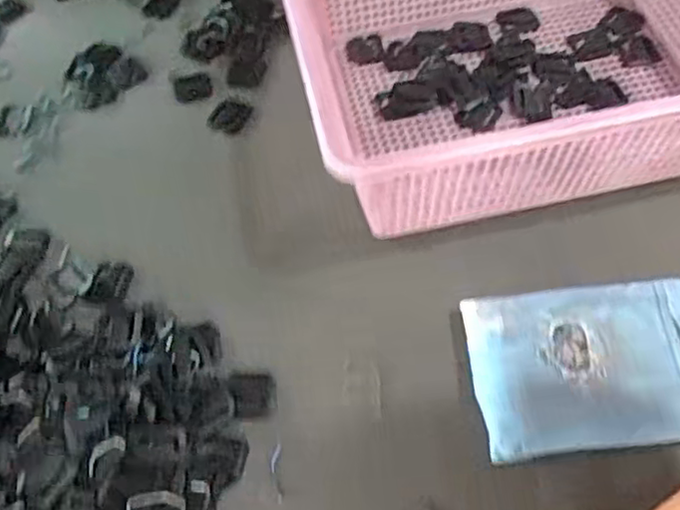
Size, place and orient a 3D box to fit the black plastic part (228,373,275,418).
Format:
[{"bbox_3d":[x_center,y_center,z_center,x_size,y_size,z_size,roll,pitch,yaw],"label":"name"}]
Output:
[{"bbox_3d":[-0.062,0.099,0.484,0.030,0.006,0.033,-12,60,0],"label":"black plastic part"}]

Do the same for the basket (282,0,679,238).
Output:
[{"bbox_3d":[0.155,-0.178,0.565,0.388,0.129,0.304,-9,56,-7],"label":"basket"}]

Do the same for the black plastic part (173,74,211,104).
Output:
[{"bbox_3d":[-0.142,-0.161,0.656,0.036,0.004,0.034,-15,60,-2],"label":"black plastic part"}]

